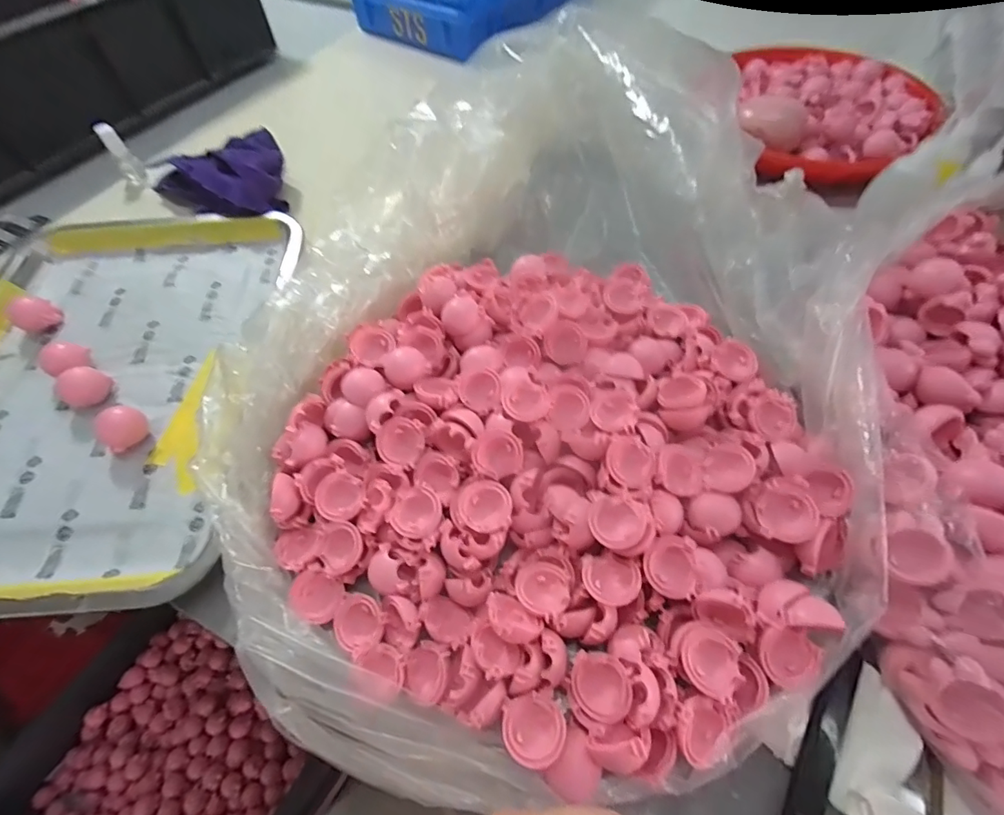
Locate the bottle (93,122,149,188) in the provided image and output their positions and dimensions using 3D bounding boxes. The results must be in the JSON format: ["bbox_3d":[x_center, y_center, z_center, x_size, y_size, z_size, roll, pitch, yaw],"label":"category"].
[{"bbox_3d":[-0.408,-0.274,0.512,0.019,0.060,0.015,-31,62,-17],"label":"bottle"}]

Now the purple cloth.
[{"bbox_3d":[-0.282,-0.233,0.478,0.122,0.050,0.116,-24,61,-13],"label":"purple cloth"}]

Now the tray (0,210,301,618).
[{"bbox_3d":[-0.310,-0.033,0.372,0.261,0.028,0.367,-5,58,-1],"label":"tray"}]

